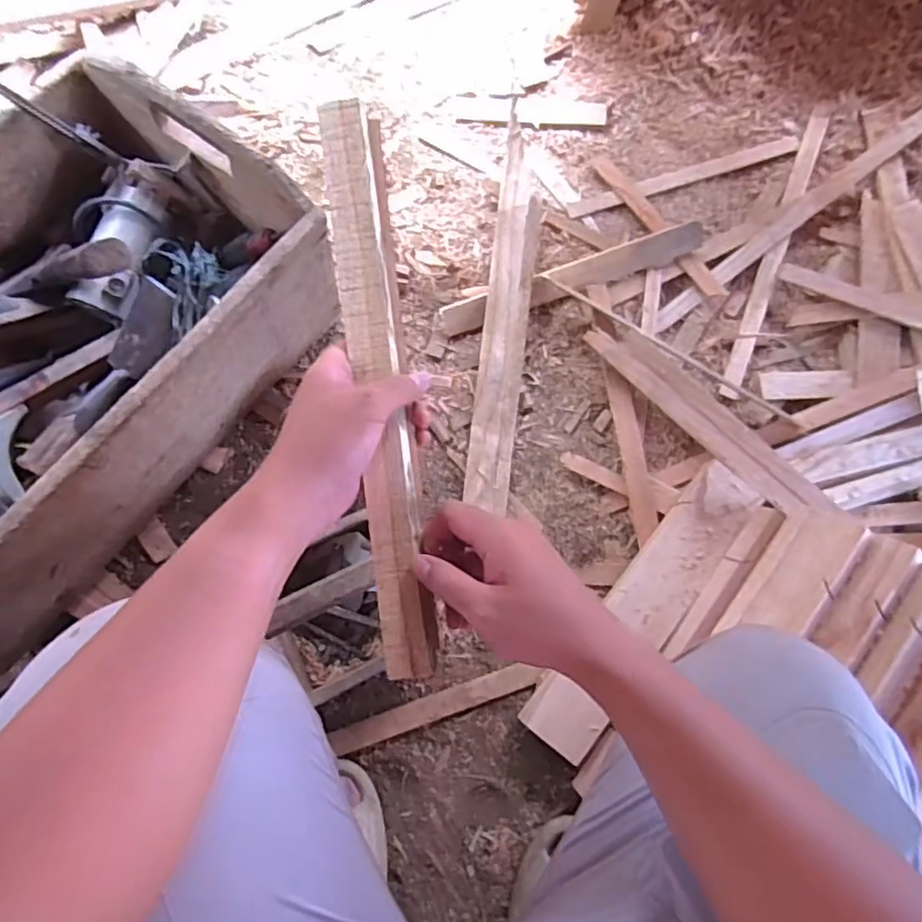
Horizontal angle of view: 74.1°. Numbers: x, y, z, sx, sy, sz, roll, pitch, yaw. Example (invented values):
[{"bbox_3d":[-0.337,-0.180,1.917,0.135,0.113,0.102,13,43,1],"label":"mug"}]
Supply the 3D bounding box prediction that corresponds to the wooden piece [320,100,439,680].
[{"bbox_3d":[-0.059,-0.056,0.440,0.041,0.014,0.409,-7,86,-2],"label":"wooden piece"}]

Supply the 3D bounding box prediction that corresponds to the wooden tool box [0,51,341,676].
[{"bbox_3d":[-0.447,-0.111,0.642,0.322,0.240,0.584,35,80,6],"label":"wooden tool box"}]

